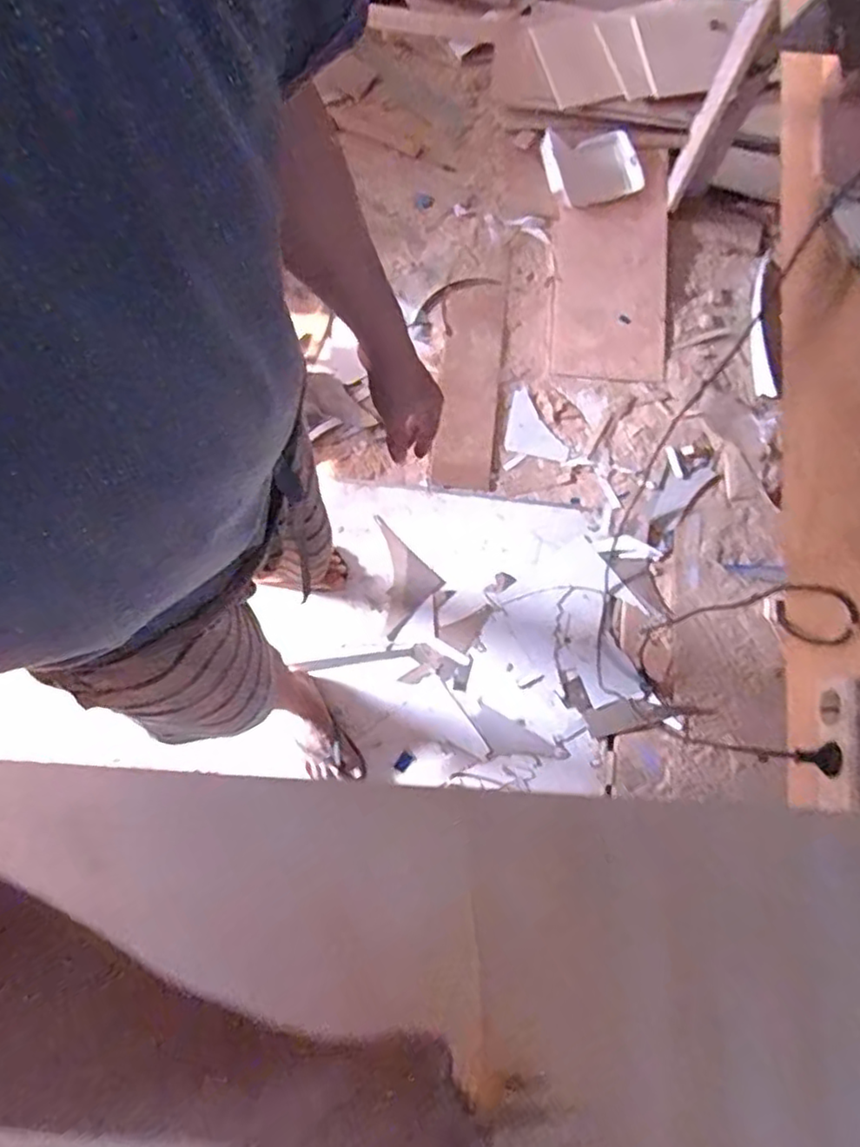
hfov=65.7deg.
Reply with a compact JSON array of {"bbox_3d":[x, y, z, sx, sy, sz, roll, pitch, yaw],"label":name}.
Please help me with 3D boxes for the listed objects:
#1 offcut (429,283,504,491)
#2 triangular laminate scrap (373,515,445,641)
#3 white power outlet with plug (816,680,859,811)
[{"bbox_3d":[0.090,-0.450,1.585,0.143,0.018,0.524,6,78,-6],"label":"offcut"},{"bbox_3d":[-0.098,0.007,1.452,0.166,0.008,0.207,-43,81,-10],"label":"triangular laminate scrap"},{"bbox_3d":[0.418,0.167,0.656,0.051,0.050,0.130,9,76,1],"label":"white power outlet with plug"}]

